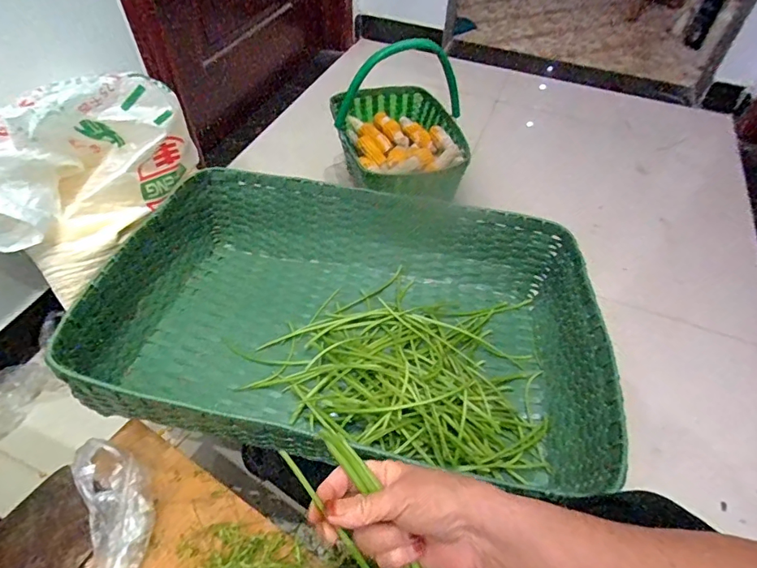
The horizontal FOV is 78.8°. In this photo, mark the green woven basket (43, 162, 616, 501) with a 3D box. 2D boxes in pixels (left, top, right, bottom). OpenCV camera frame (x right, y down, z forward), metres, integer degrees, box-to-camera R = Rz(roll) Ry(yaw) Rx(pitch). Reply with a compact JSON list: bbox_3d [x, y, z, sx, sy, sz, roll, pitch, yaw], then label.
[{"bbox_3d":[-0.031,0.050,0.690,0.661,0.175,0.458,7,50,4],"label":"green woven basket"}]

